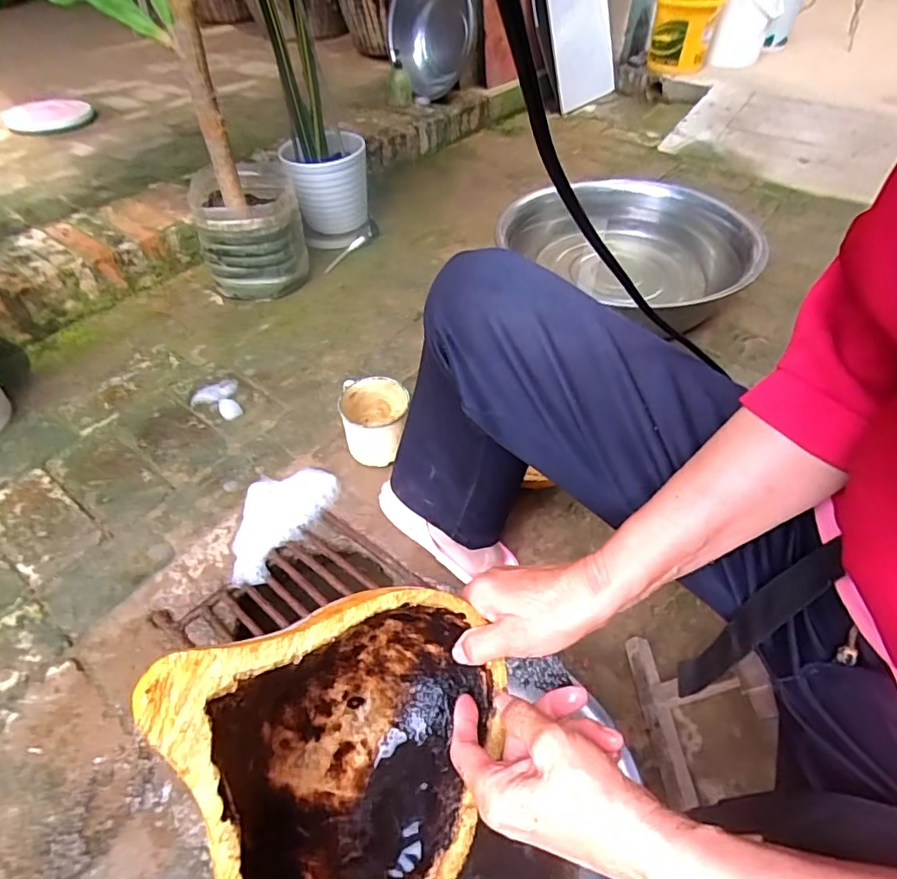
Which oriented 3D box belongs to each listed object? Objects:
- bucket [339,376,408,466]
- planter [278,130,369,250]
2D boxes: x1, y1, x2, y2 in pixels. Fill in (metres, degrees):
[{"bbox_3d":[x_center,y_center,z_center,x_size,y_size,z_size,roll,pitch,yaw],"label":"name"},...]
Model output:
[{"bbox_3d":[-0.124,-0.030,0.903,0.109,0.113,0.109,0,46,0],"label":"bucket"},{"bbox_3d":[-0.321,-0.665,1.416,0.214,0.224,0.219,-20,49,-18],"label":"planter"}]

